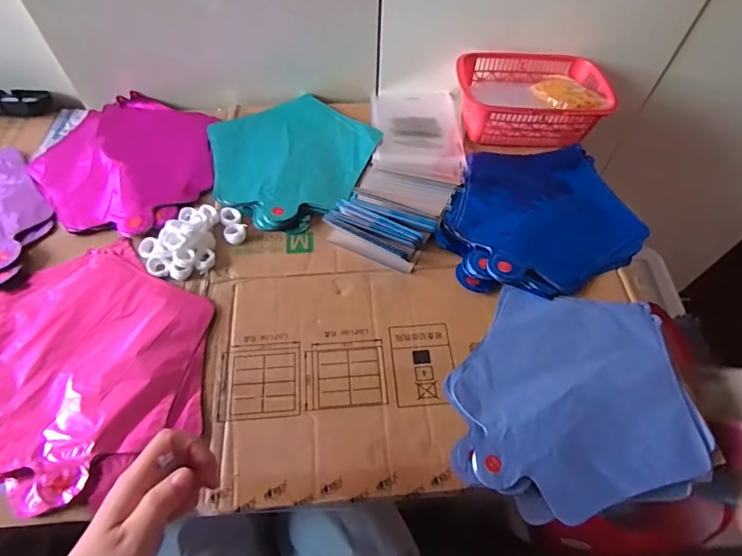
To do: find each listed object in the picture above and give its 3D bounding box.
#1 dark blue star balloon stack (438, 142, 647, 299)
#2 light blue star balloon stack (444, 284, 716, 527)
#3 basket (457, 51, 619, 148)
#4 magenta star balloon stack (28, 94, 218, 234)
[{"bbox_3d":[0.219,-0.083,0.601,0.252,0.043,0.246,0,58,-2],"label":"dark blue star balloon stack"},{"bbox_3d":[0.207,0.120,0.463,0.237,0.015,0.226,10,58,5],"label":"light blue star balloon stack"},{"bbox_3d":[0.232,-0.267,0.676,0.211,0.067,0.143,1,58,-1],"label":"basket"},{"bbox_3d":[-0.332,-0.167,0.629,0.239,0.025,0.248,18,59,9],"label":"magenta star balloon stack"}]

